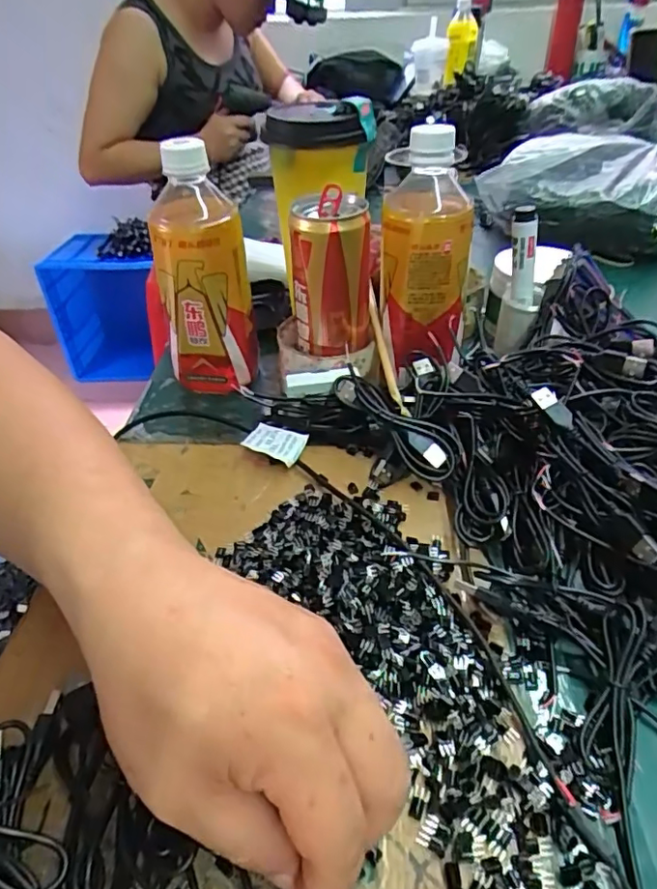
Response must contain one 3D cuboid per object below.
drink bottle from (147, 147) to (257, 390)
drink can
[{"bbox_3d":[-0.098,-0.130,0.438,0.067,0.176,0.066,-7,40,-5],"label":"drink bottle"},{"bbox_3d":[0.003,-0.123,0.418,0.057,0.110,0.055,-2,40,0],"label":"drink can"}]

